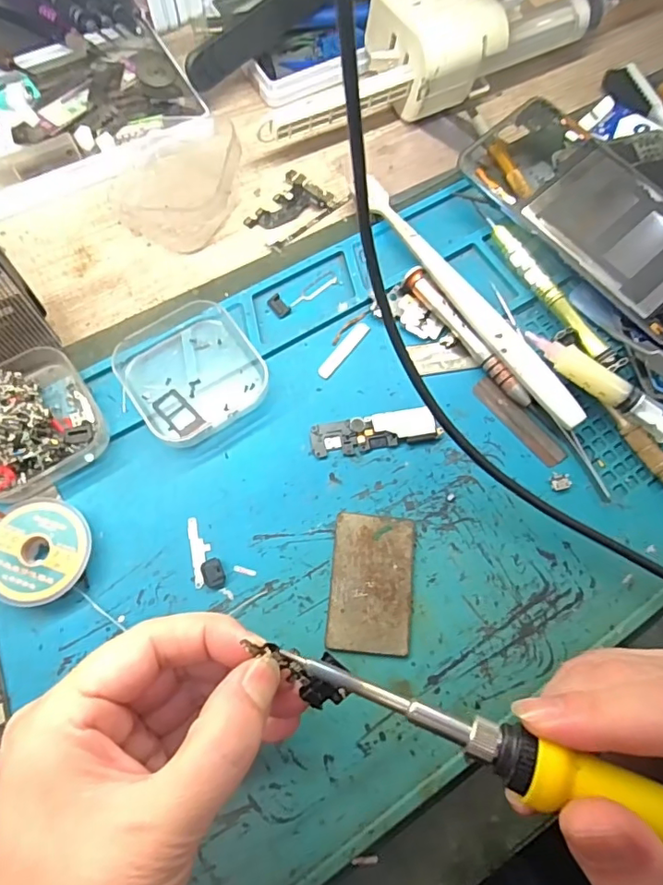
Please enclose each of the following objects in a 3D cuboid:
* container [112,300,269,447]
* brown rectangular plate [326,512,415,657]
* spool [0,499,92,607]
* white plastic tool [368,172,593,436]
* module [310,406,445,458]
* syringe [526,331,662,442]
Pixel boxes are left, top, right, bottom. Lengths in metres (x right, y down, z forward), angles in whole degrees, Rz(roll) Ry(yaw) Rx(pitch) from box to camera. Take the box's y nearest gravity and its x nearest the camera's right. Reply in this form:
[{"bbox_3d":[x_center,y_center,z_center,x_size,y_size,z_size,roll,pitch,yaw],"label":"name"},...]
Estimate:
[{"bbox_3d":[-0.069,-0.035,0.263,0.064,0.017,0.061,-32,75,-13],"label":"container"},{"bbox_3d":[0.019,0.064,0.240,0.037,0.004,0.060,5,71,-1],"label":"brown rectangular plate"},{"bbox_3d":[-0.129,0.049,0.233,0.044,0.013,0.044,1,71,-2],"label":"spool"},{"bbox_3d":[0.070,-0.076,0.283,0.016,0.017,0.173,-33,75,-13],"label":"white plastic tool"},{"bbox_3d":[0.022,-0.005,0.263,0.064,0.005,0.017,-9,71,-6],"label":"module"},{"bbox_3d":[0.152,-0.015,0.260,0.127,0.021,0.014,38,73,10],"label":"syringe"}]

